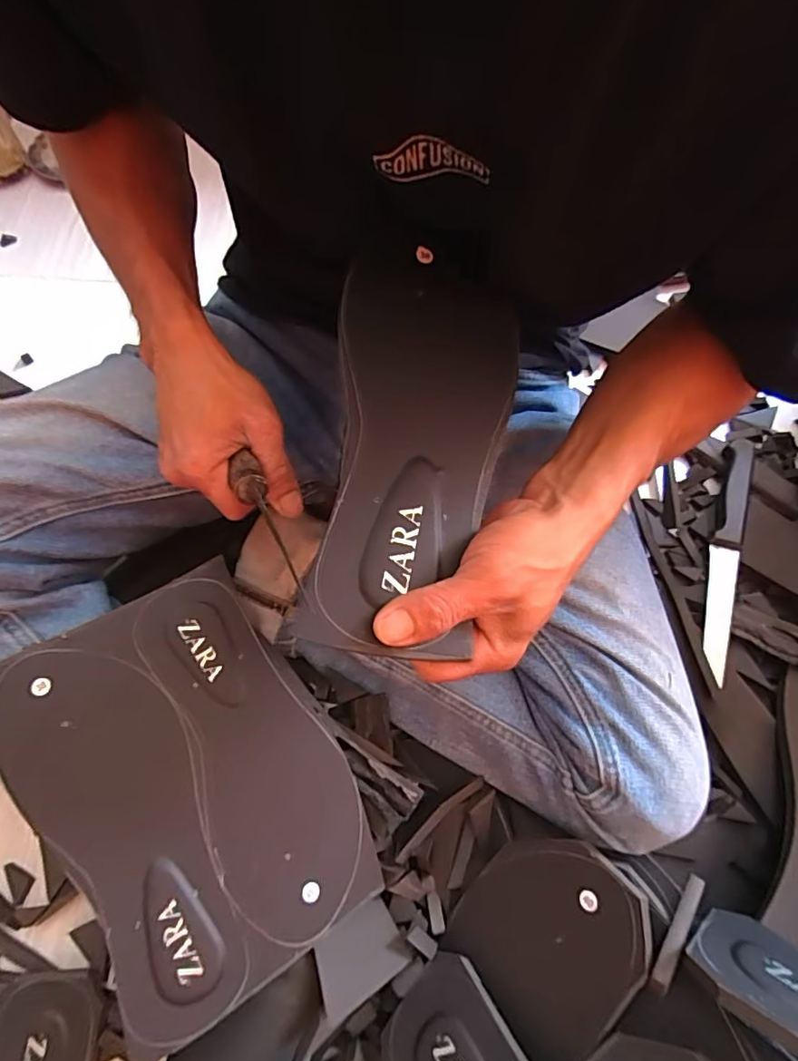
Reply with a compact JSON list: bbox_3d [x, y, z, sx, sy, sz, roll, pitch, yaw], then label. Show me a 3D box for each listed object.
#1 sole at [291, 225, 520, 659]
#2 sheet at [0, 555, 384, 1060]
[{"bbox_3d":[0.012,-0.061,0.286,0.096,0.010,0.246,10,70,-9],"label":"sole"},{"bbox_3d":[-0.137,0.167,0.356,0.176,0.007,0.252,-28,83,-23],"label":"sheet"}]

